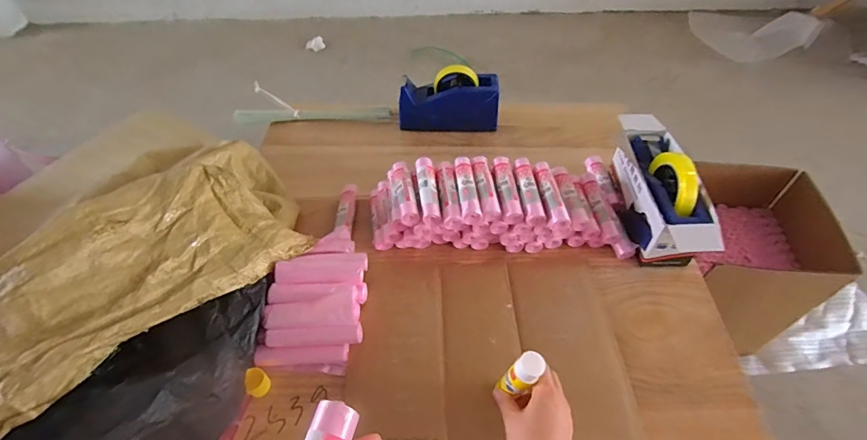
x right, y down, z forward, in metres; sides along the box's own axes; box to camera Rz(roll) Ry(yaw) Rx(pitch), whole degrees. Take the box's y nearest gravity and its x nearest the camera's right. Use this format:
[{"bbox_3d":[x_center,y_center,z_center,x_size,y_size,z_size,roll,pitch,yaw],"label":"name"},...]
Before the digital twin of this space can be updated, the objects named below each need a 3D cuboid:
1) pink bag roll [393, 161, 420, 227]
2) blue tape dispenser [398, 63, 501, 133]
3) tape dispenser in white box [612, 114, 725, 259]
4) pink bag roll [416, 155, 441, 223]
[{"bbox_3d":[-0.047,-0.046,0.675,0.030,0.025,0.122,-10,51,-6],"label":"pink bag roll"},{"bbox_3d":[0.029,-0.237,0.861,0.199,0.103,0.060,0,50,3],"label":"blue tape dispenser"},{"bbox_3d":[0.355,-0.050,0.682,0.093,0.102,0.273,2,50,4],"label":"tape dispenser in white box"},{"bbox_3d":[-0.009,-0.049,0.674,0.028,0.026,0.122,-6,50,-3],"label":"pink bag roll"}]

